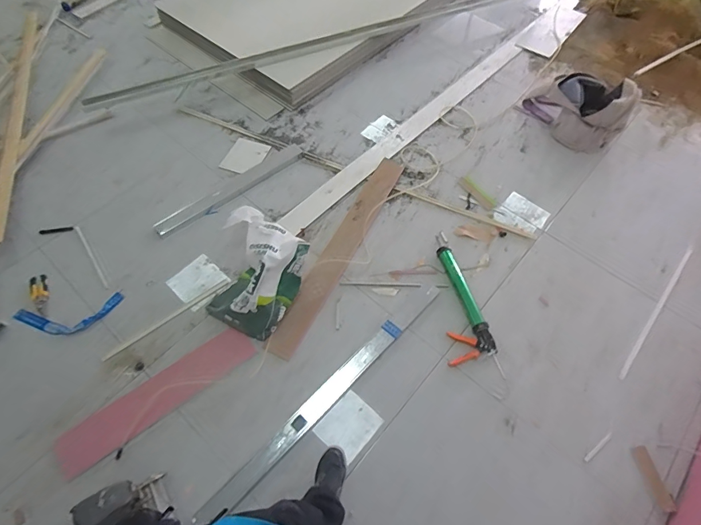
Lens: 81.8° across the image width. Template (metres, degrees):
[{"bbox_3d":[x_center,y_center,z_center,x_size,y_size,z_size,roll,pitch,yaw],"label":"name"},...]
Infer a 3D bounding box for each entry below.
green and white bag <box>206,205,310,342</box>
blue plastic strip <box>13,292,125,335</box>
[{"bbox_3d":[-0.364,0.012,1.535,0.360,0.189,0.443,23,62,12],"label":"green and white bag"},{"bbox_3d":[-0.996,0.197,1.452,0.321,0.034,0.121,-11,67,-19],"label":"blue plastic strip"}]

